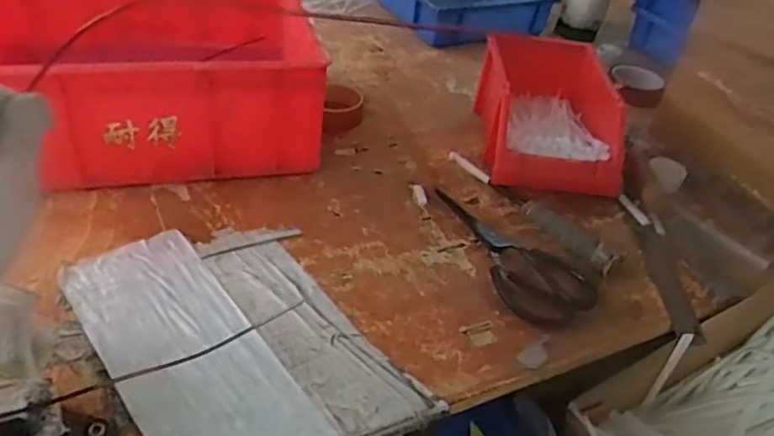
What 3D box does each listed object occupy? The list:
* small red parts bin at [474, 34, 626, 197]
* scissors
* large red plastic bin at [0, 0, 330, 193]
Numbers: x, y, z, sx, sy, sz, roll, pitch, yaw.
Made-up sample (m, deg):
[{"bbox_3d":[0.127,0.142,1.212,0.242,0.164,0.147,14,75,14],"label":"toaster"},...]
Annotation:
[{"bbox_3d":[0.204,-0.141,0.816,0.156,0.116,0.251,6,39,-2],"label":"small red parts bin"},{"bbox_3d":[0.130,0.029,0.677,0.088,0.015,0.220,-13,43,-24],"label":"scissors"},{"bbox_3d":[-0.301,-0.185,0.764,0.387,0.146,0.322,-5,40,-16],"label":"large red plastic bin"}]

